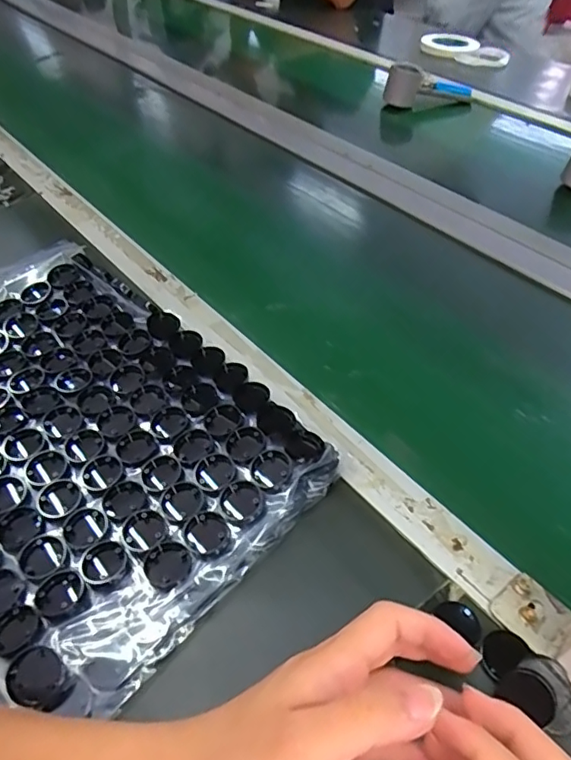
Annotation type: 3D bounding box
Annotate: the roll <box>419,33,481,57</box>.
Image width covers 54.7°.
[{"bbox_3d":[0.352,-0.715,1.177,0.117,0.025,0.096,21,50,18],"label":"roll"}]

